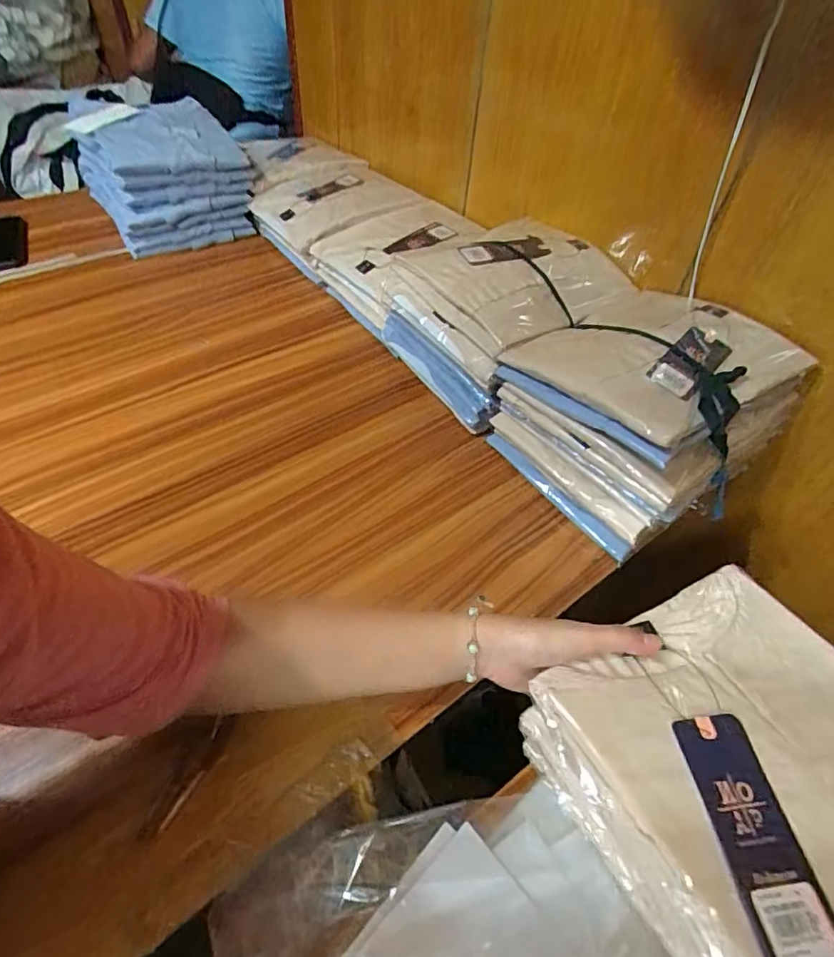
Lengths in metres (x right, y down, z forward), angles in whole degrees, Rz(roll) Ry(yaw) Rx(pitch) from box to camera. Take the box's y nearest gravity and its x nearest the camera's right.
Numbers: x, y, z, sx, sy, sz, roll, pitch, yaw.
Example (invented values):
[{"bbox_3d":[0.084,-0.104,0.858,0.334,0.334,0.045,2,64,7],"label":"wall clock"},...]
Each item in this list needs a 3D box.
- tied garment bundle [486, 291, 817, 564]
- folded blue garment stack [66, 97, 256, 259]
[{"bbox_3d":[0.246,-0.079,0.577,0.243,0.171,0.224,-29,56,-26],"label":"tied garment bundle"},{"bbox_3d":[-0.443,-0.530,0.912,0.224,0.195,0.256,-27,56,-25],"label":"folded blue garment stack"}]

